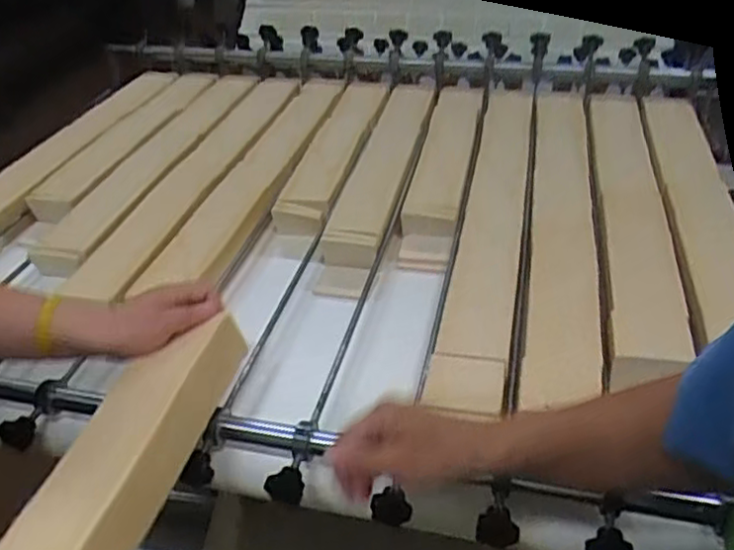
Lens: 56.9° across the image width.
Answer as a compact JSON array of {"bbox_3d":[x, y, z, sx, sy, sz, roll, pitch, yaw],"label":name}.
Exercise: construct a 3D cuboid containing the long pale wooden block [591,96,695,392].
[{"bbox_3d":[0.370,-0.119,0.961,0.083,0.031,0.723,6,39,11],"label":"long pale wooden block"}]

